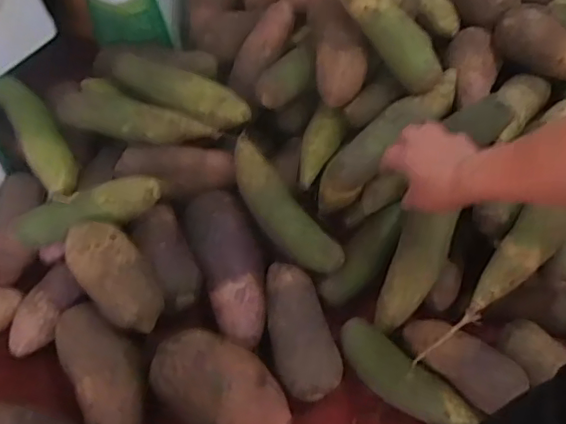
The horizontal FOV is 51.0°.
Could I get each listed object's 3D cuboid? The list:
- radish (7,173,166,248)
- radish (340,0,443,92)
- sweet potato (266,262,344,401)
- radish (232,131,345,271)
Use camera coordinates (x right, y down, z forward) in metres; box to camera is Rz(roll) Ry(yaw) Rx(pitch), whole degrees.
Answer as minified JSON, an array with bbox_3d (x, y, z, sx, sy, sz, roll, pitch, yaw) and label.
[{"bbox_3d":[-0.224,-0.003,0.677,0.173,0.048,0.042,-12,58,-10],"label":"radish"},{"bbox_3d":[0.121,-0.225,0.709,0.052,0.042,0.187,-42,93,-25],"label":"radish"},{"bbox_3d":[0.021,0.122,0.665,0.072,0.053,0.156,-4,57,-5],"label":"sweet potato"},{"bbox_3d":[-0.003,-0.003,0.713,0.048,0.044,0.187,-34,80,-22],"label":"radish"}]

